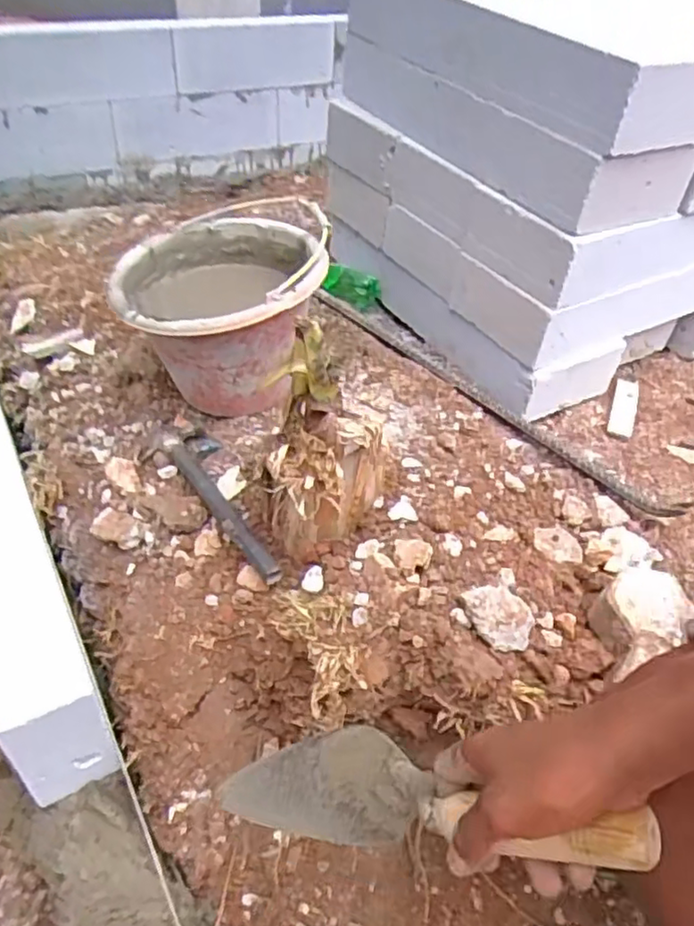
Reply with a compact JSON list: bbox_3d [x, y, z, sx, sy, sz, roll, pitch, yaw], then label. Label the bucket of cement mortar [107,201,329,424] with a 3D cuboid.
[{"bbox_3d":[-0.172,-0.202,0.926,0.268,0.188,0.260,0,42,-5],"label":"bucket of cement mortar"}]

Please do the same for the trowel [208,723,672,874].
[{"bbox_3d":[0.054,0.234,0.447,0.299,0.074,0.066,-14,29,37],"label":"trowel"}]

